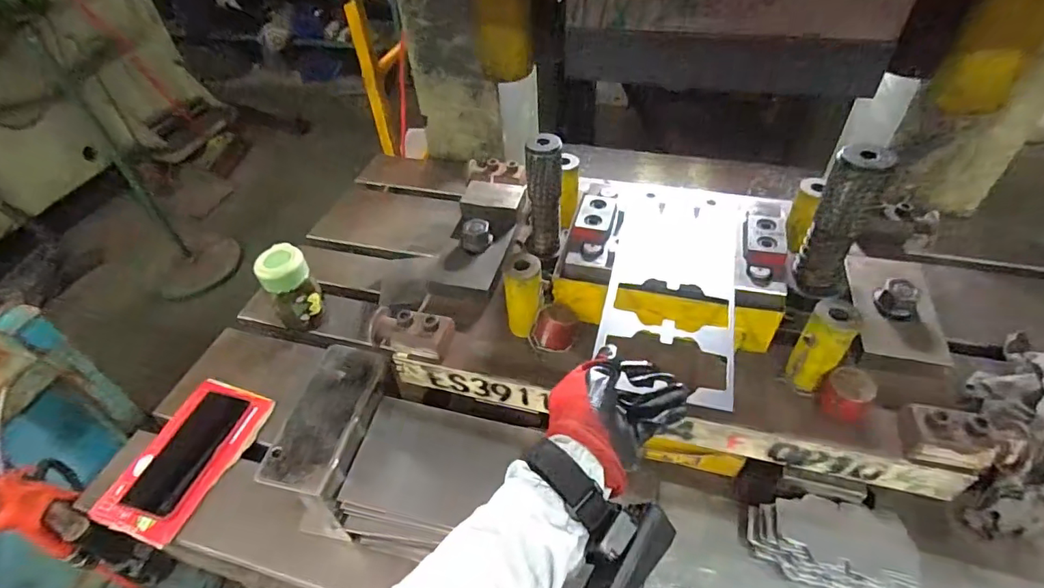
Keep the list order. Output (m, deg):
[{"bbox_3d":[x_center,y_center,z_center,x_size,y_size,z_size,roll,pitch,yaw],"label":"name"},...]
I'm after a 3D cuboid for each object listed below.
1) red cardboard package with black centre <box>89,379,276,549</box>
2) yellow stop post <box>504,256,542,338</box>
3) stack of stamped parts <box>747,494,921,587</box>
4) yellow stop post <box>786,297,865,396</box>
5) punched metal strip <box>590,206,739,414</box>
[{"bbox_3d":[-0.417,0.203,0.660,0.118,0.023,0.196,14,52,16],"label":"red cardboard package with black centre"},{"bbox_3d":[0.003,0.002,0.569,0.040,0.084,0.043,-1,45,3],"label":"yellow stop post"},{"bbox_3d":[0.302,0.250,0.520,0.140,0.067,0.073,6,46,10],"label":"stack of stamped parts"},{"bbox_3d":[0.285,0.052,0.501,0.039,0.100,0.030,31,55,30],"label":"yellow stop post"},{"bbox_3d":[0.151,-0.010,0.531,0.122,0.006,0.268,10,47,14],"label":"punched metal strip"}]

